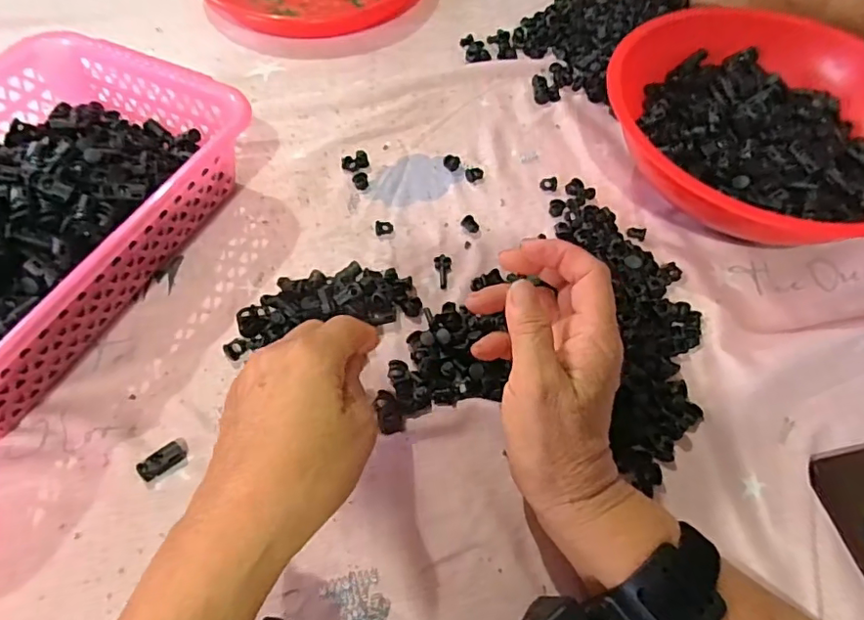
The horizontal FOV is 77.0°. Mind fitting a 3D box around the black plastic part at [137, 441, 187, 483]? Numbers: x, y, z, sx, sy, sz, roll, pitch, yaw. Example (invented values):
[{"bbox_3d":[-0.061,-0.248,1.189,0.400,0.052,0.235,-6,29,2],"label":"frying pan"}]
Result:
[{"bbox_3d":[-0.161,0.091,0.325,0.026,0.009,0.013,-34,65,-20],"label":"black plastic part"}]

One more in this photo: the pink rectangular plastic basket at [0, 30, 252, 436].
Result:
[{"bbox_3d":[-0.291,-0.062,0.380,0.209,0.079,0.299,21,61,12],"label":"pink rectangular plastic basket"}]

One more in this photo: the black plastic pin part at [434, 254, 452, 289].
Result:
[{"bbox_3d":[0.008,-0.030,0.411,0.013,0.005,0.030,4,59,1],"label":"black plastic pin part"}]

